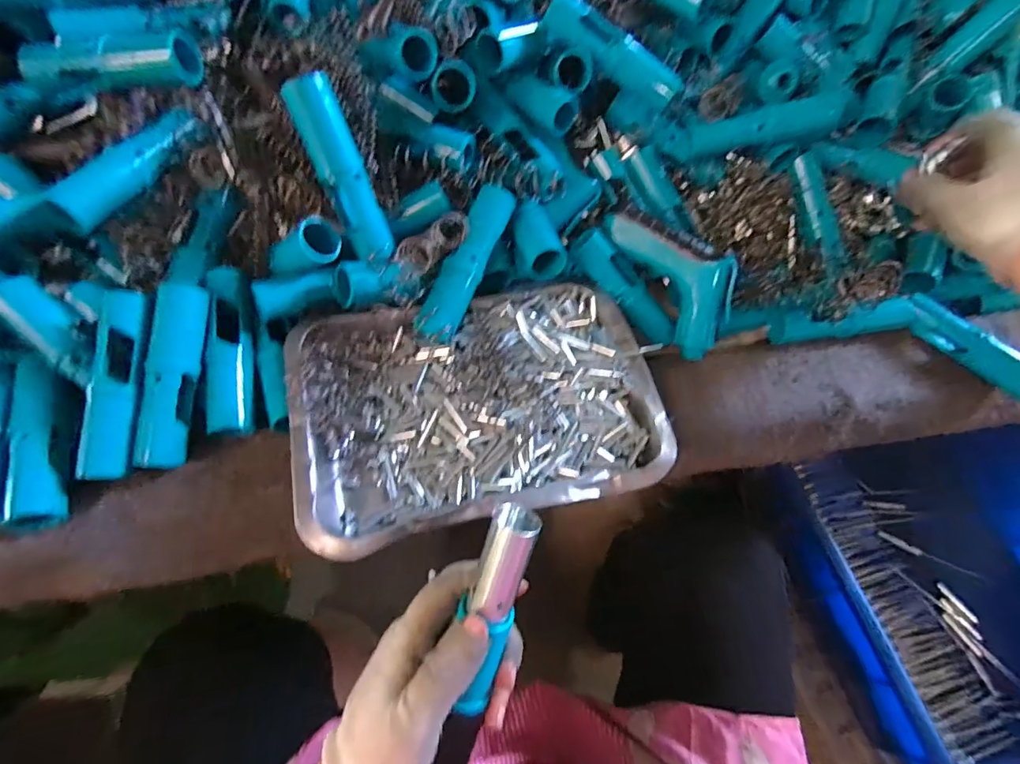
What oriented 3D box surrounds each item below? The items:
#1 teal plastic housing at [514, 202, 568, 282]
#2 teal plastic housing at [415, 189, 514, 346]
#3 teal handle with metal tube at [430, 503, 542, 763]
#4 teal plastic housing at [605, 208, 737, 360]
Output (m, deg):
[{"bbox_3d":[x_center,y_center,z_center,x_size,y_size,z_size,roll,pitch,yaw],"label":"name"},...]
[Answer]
[{"bbox_3d":[0.021,-0.111,0.381,0.035,0.024,0.067,-6,59,-7],"label":"teal plastic housing"},{"bbox_3d":[-0.031,-0.087,0.362,0.025,0.025,0.122,26,89,12],"label":"teal plastic housing"},{"bbox_3d":[-0.025,0.169,0.262,0.027,0.030,0.221,16,101,6],"label":"teal handle with metal tube"},{"bbox_3d":[0.136,-0.090,0.395,0.042,0.060,0.136,-37,91,-23],"label":"teal plastic housing"}]

